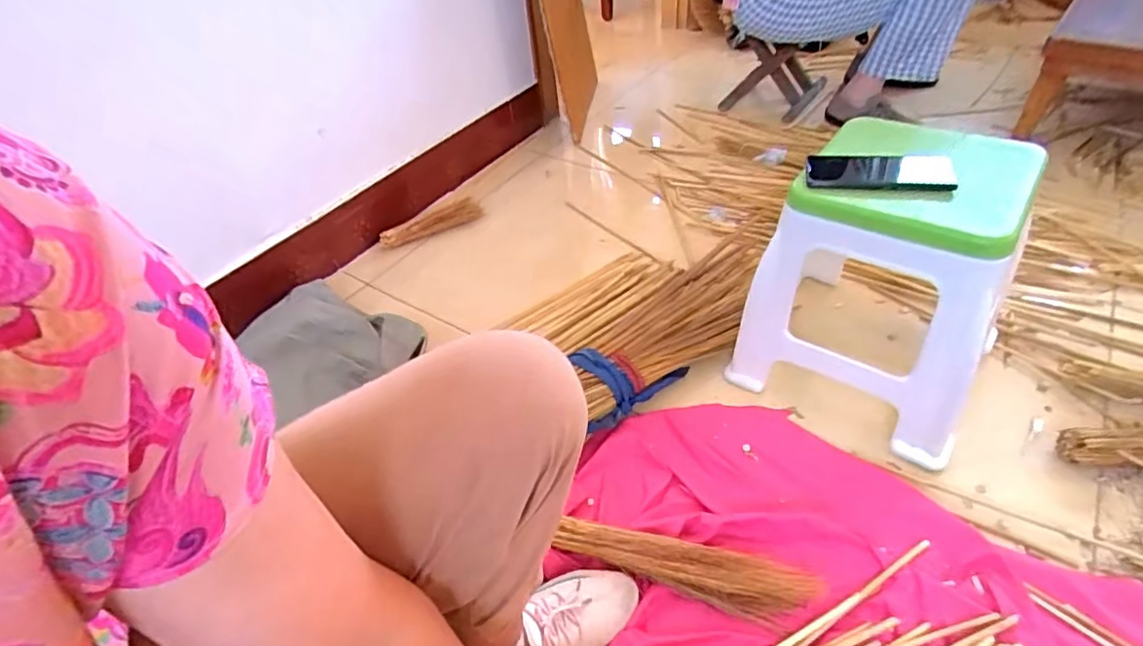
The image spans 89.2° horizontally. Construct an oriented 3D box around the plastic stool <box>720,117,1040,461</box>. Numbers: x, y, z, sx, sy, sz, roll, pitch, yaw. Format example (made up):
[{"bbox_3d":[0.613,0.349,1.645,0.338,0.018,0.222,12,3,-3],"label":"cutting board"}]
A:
[{"bbox_3d":[0.423,-0.052,0.797,0.297,0.336,0.264,24,52,28],"label":"plastic stool"}]

